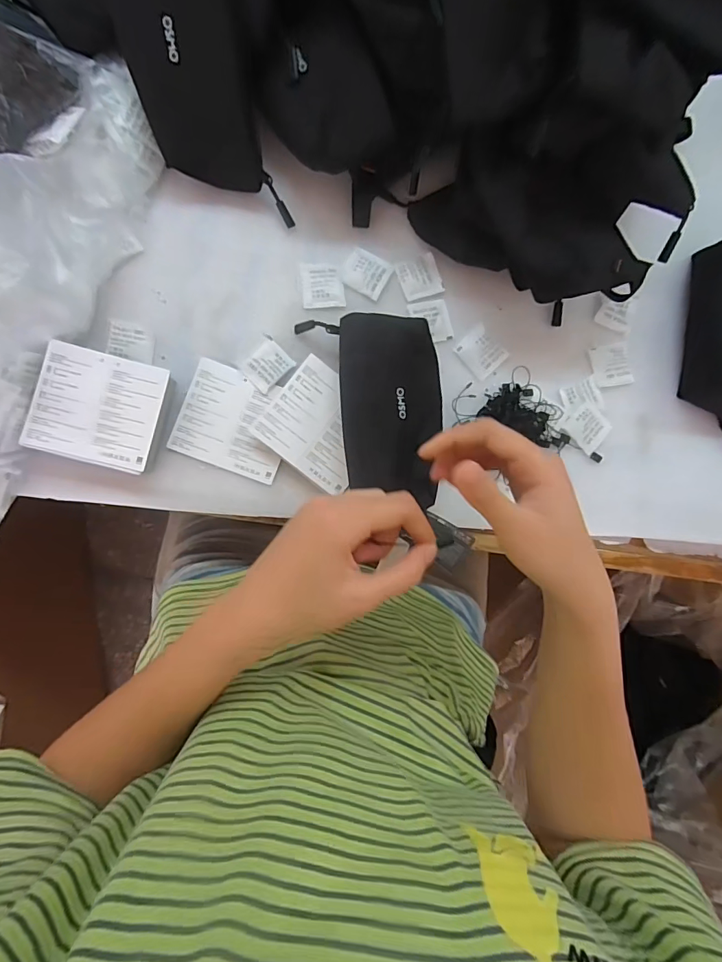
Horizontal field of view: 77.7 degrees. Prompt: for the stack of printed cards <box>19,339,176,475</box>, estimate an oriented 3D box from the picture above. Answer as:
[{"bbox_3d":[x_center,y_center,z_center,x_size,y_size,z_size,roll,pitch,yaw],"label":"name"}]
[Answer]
[{"bbox_3d":[-0.220,-0.060,0.385,0.098,0.032,0.091,14,87,-5],"label":"stack of printed cards"}]

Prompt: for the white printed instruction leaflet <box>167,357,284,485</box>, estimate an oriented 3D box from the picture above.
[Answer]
[{"bbox_3d":[-0.114,-0.054,0.409,0.097,0.009,0.088,21,87,-4],"label":"white printed instruction leaflet"}]

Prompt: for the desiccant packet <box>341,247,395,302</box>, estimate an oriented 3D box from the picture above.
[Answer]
[{"bbox_3d":[0.005,-0.196,0.422,0.041,0.004,0.039,29,86,-4],"label":"desiccant packet"}]

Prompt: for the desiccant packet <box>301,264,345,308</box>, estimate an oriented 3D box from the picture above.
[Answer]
[{"bbox_3d":[-0.036,-0.183,0.421,0.039,0.004,0.041,-3,89,-5],"label":"desiccant packet"}]

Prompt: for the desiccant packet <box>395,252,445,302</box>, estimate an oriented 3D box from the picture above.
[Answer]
[{"bbox_3d":[0.056,-0.196,0.431,0.040,0.004,0.039,-21,90,-5],"label":"desiccant packet"}]

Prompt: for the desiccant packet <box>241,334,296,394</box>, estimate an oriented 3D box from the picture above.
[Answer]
[{"bbox_3d":[-0.087,-0.106,0.413,0.036,0.007,0.042,44,85,-2],"label":"desiccant packet"}]

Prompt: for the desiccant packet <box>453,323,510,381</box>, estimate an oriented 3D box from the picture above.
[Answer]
[{"bbox_3d":[0.117,-0.124,0.433,0.038,0.004,0.041,-44,92,-5],"label":"desiccant packet"}]

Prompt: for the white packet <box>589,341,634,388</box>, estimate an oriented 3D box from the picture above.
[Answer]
[{"bbox_3d":[0.251,-0.115,0.446,0.040,0.008,0.042,-8,89,-5],"label":"white packet"}]

